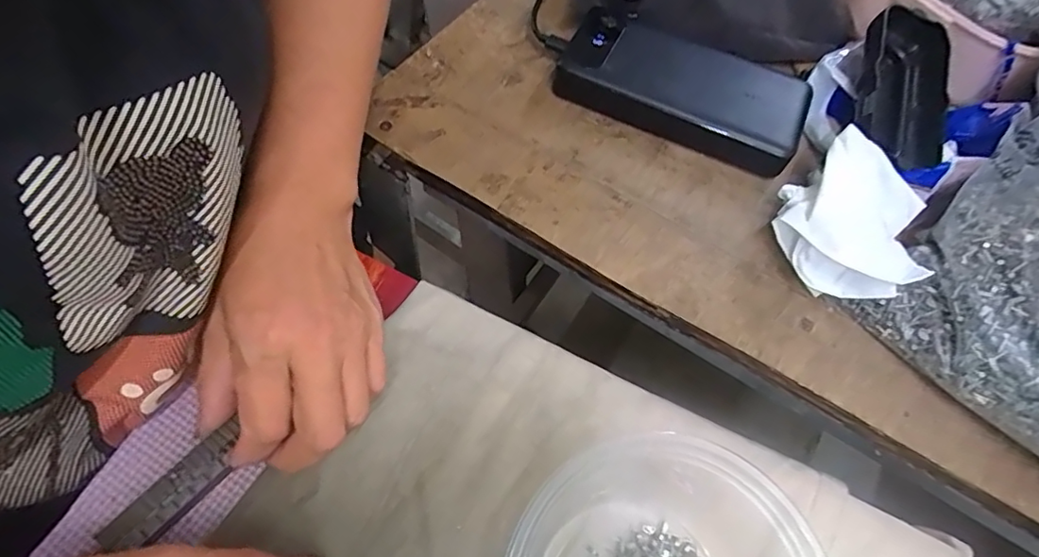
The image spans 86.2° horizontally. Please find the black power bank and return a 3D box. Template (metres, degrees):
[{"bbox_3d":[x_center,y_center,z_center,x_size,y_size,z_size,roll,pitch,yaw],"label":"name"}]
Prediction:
[{"bbox_3d":[0.102,-0.123,0.361,0.156,0.026,0.068,26,62,9],"label":"black power bank"}]

